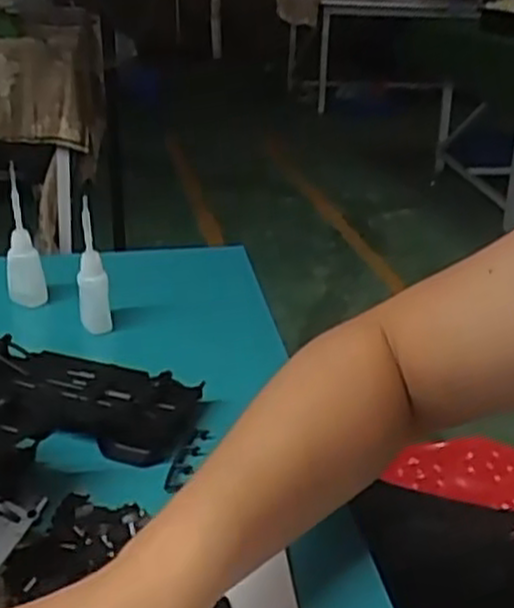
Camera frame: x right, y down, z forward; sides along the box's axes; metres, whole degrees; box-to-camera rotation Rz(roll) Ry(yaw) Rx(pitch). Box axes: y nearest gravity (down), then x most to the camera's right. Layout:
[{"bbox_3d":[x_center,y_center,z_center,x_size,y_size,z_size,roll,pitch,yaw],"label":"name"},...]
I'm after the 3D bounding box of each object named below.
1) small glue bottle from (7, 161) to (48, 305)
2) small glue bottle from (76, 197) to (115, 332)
[{"bbox_3d":[-0.194,-0.054,0.655,0.030,0.116,0.024,-2,25,-12],"label":"small glue bottle"},{"bbox_3d":[-0.129,-0.030,0.622,0.024,0.106,0.028,-2,25,-12],"label":"small glue bottle"}]

